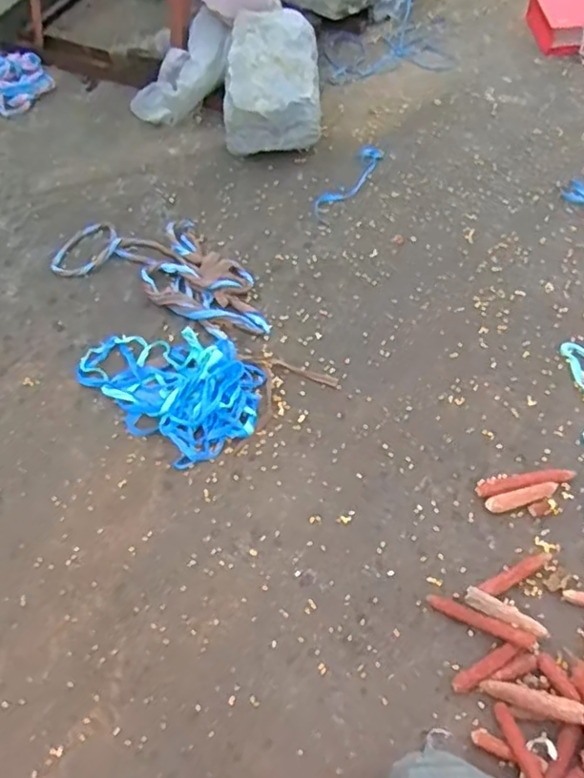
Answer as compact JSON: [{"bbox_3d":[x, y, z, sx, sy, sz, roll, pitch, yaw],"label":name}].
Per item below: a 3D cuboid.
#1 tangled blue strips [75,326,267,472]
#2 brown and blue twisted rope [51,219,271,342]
[{"bbox_3d":[-0.295,-0.036,1.546,0.330,0.075,0.493,-40,64,-19],"label":"tangled blue strips"},{"bbox_3d":[-0.343,-0.361,1.784,0.705,0.032,0.315,24,63,18],"label":"brown and blue twisted rope"}]

